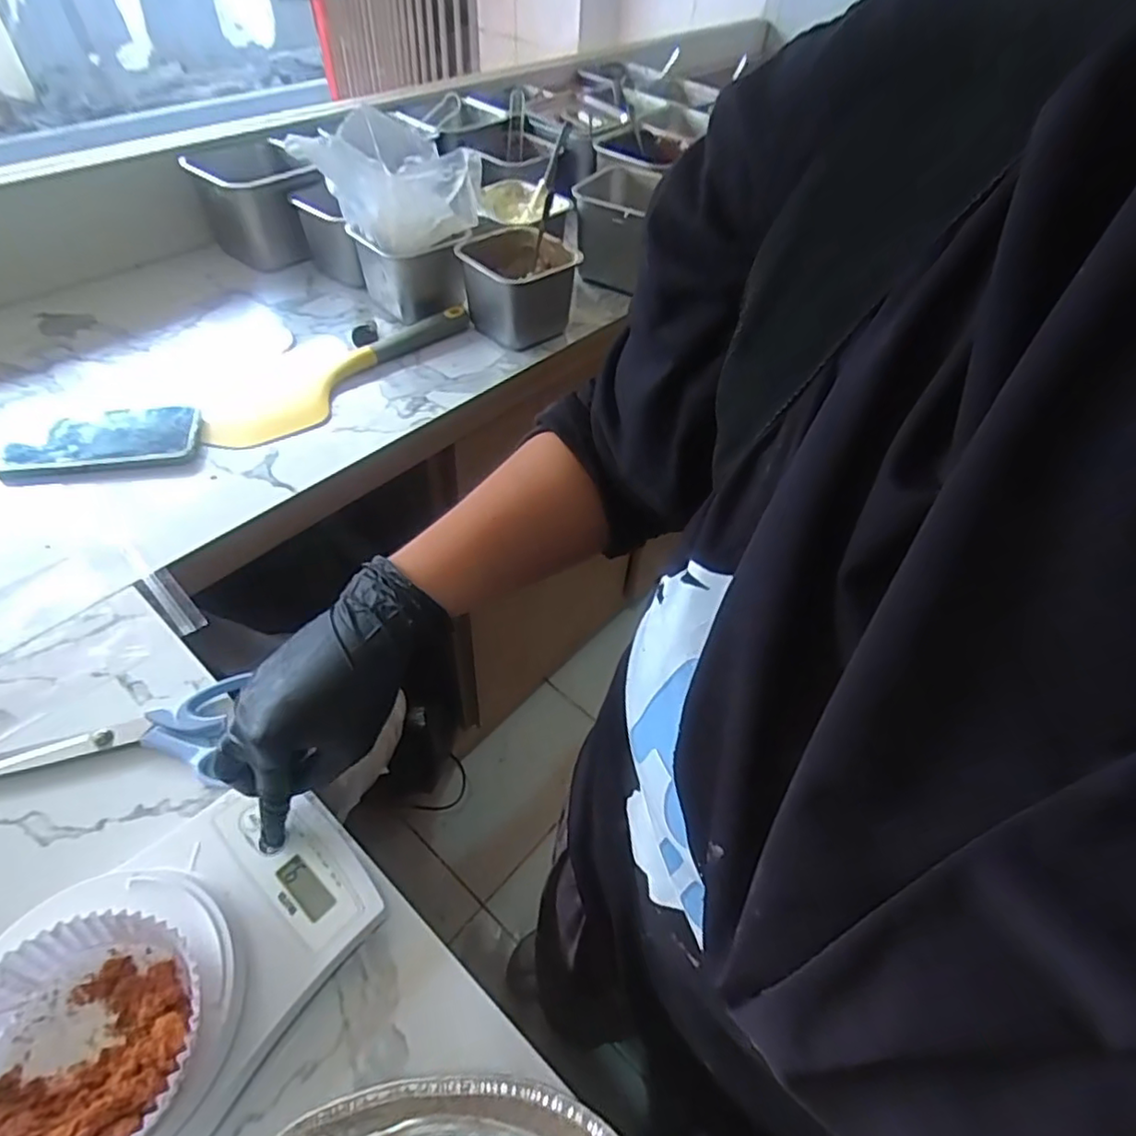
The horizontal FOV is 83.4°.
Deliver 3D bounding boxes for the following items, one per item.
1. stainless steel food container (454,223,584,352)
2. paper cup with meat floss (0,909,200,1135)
[{"bbox_3d":[-0.065,-0.333,0.760,0.113,0.097,0.127,-36,61,-29],"label":"stainless steel food container"},{"bbox_3d":[-0.218,0.208,0.272,0.097,0.032,0.099,2,49,-2],"label":"paper cup with meat floss"}]

